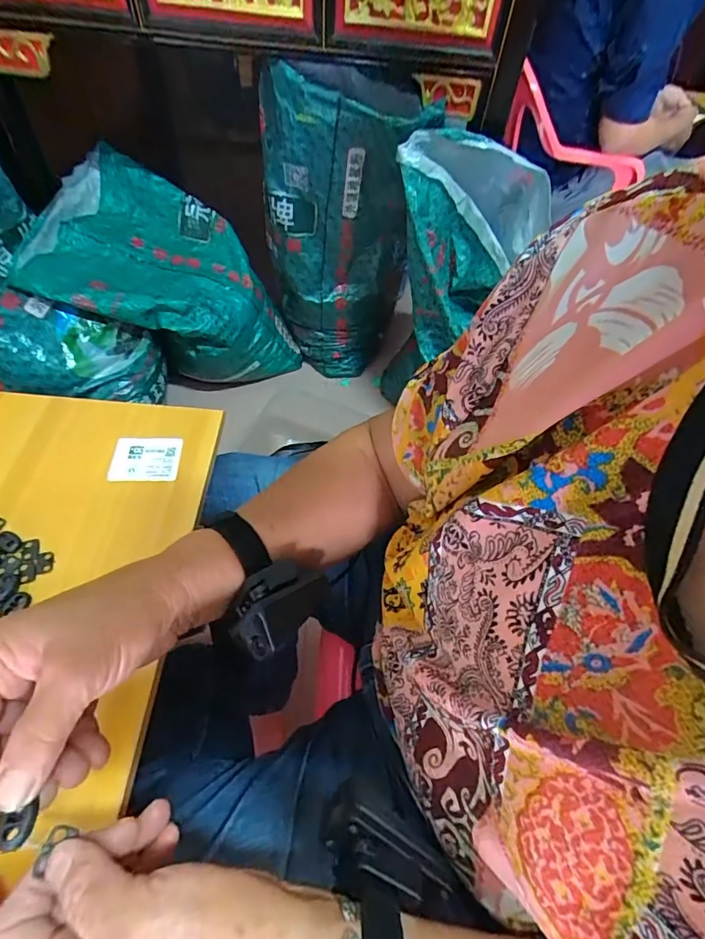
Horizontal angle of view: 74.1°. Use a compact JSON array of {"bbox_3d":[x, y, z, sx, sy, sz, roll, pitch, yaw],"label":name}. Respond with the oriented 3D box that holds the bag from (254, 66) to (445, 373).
[{"bbox_3d":[-0.028,-0.458,0.991,0.293,0.594,0.158,1,53,-5],"label":"bag"}]

